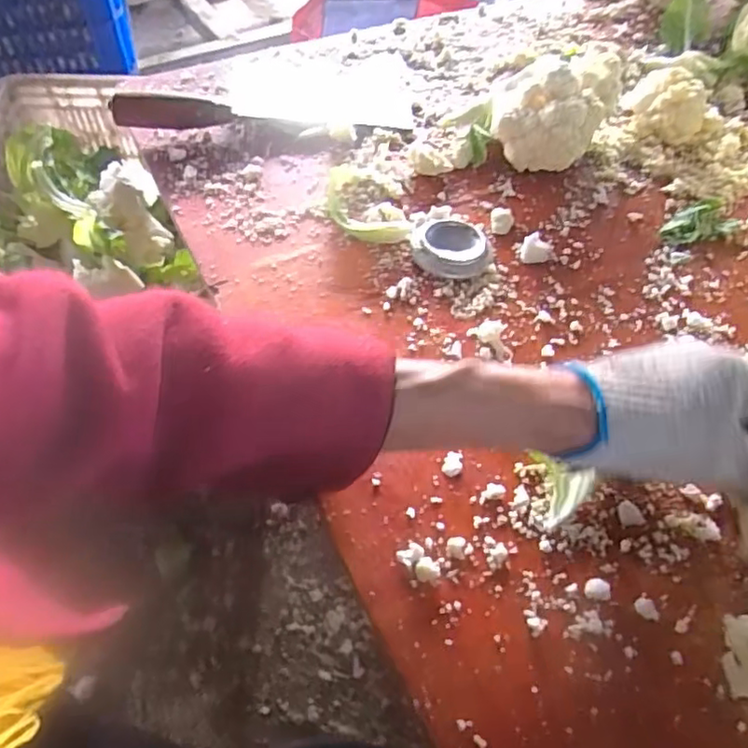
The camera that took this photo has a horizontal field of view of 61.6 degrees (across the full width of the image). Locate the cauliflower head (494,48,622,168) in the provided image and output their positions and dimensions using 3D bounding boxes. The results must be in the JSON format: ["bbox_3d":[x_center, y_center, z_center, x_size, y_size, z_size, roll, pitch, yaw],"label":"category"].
[{"bbox_3d":[0.152,-0.228,0.541,0.095,0.075,0.096,22,57,12],"label":"cauliflower head"}]

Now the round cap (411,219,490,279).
[{"bbox_3d":[0.058,-0.096,0.475,0.056,0.011,0.056,1,55,-2],"label":"round cap"}]

